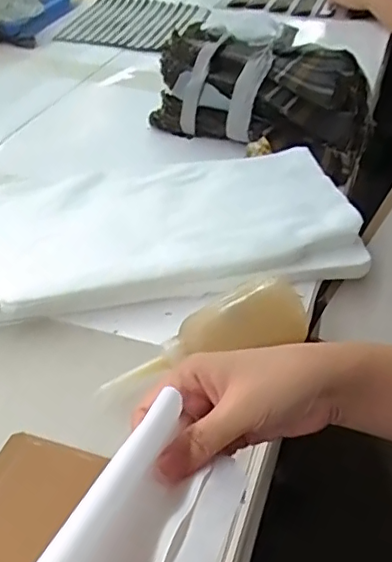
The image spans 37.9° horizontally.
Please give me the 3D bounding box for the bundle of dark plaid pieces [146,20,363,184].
[{"bbox_3d":[0.084,-0.237,0.763,0.304,0.119,0.152,24,48,21],"label":"bundle of dark plaid pieces"}]

